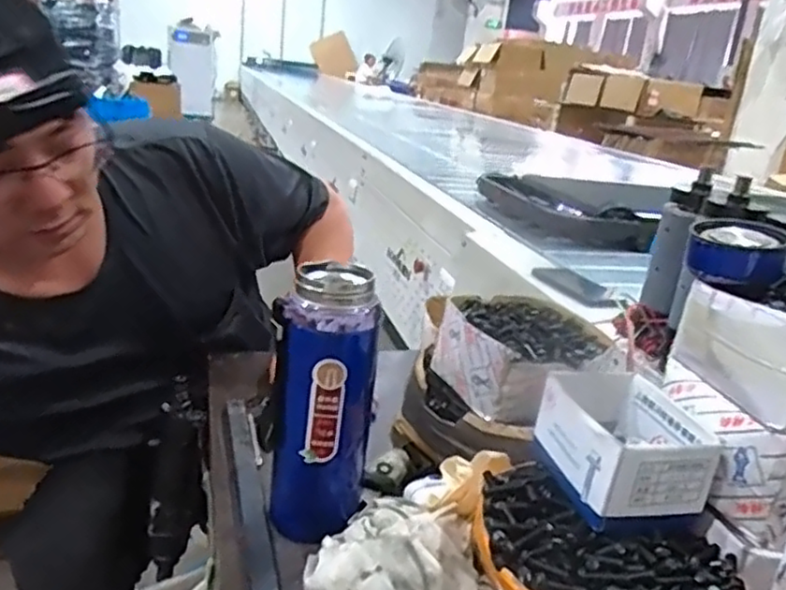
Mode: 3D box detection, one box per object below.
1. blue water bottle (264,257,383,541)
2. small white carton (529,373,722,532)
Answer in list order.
[{"bbox_3d":[-0.060,0.091,0.554,0.075,0.216,0.068,13,20,18],"label":"blue water bottle"},{"bbox_3d":[0.175,0.114,0.525,0.095,0.065,0.129,1,20,-15],"label":"small white carton"}]

